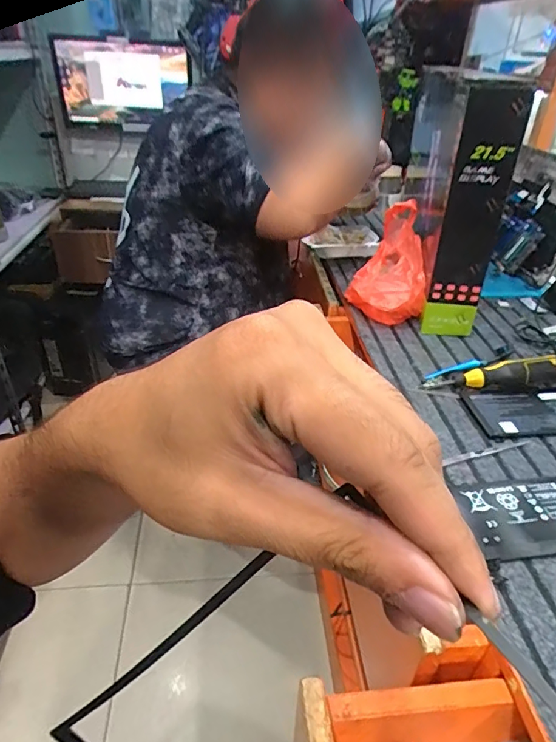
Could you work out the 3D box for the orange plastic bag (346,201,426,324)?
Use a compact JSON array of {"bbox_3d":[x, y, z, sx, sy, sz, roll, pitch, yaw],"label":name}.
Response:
[{"bbox_3d":[0.187,-0.171,0.791,0.120,0.168,0.131,4,34,1],"label":"orange plastic bag"}]

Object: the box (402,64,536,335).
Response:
[{"bbox_3d":[0.314,-0.348,0.894,0.089,0.335,0.525,8,34,7],"label":"box"}]

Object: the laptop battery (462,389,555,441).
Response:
[{"bbox_3d":[0.343,0.053,0.614,0.184,0.008,0.086,-1,34,-6],"label":"laptop battery"}]

